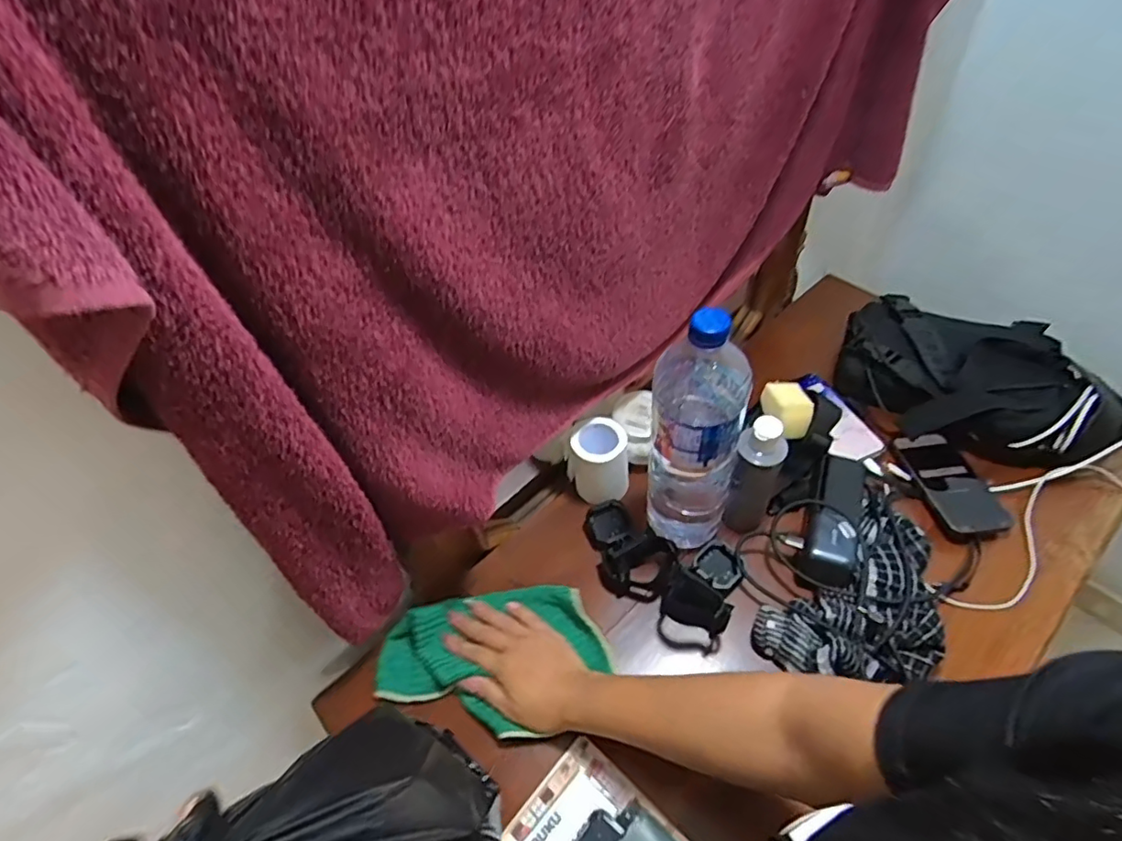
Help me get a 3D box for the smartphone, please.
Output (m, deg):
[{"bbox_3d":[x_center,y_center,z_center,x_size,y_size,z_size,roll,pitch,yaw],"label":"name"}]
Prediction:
[{"bbox_3d":[0.467,0.071,0.684,0.076,0.011,0.138,-11,51,-3],"label":"smartphone"}]

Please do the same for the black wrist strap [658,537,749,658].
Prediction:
[{"bbox_3d":[0.156,0.184,0.625,0.066,0.055,0.121,20,56,21],"label":"black wrist strap"}]

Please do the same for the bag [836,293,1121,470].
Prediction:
[{"bbox_3d":[0.525,-0.053,0.728,0.310,0.084,0.187,21,56,21],"label":"bag"}]

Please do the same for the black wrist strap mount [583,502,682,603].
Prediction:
[{"bbox_3d":[0.073,0.149,0.666,0.084,0.044,0.129,-39,58,-24],"label":"black wrist strap mount"}]

